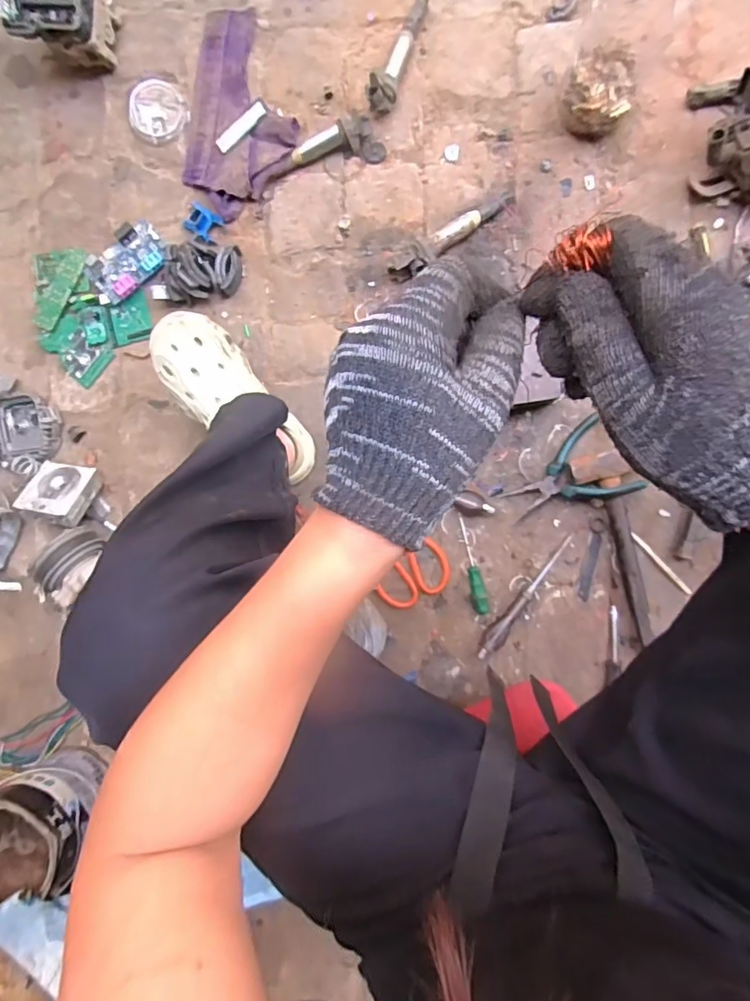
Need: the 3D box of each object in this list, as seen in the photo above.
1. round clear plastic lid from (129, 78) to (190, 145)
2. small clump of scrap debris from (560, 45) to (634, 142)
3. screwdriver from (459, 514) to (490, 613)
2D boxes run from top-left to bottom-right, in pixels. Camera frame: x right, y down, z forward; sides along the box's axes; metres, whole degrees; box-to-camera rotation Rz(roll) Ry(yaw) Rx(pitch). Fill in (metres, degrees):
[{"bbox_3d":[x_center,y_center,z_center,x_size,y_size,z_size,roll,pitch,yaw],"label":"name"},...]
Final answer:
[{"bbox_3d":[-0.313,-0.561,0.753,0.080,0.005,0.086,0,93,8],"label":"round clear plastic lid"},{"bbox_3d":[0.281,-0.513,0.658,0.088,0.074,0.077,22,96,4],"label":"small clump of scrap debris"},{"bbox_3d":[0.140,0.092,0.752,0.022,0.014,0.146,-13,91,9],"label":"screwdriver"}]

